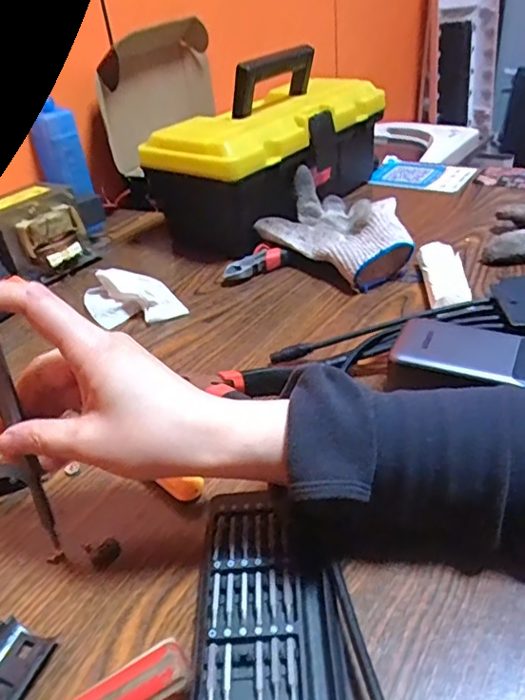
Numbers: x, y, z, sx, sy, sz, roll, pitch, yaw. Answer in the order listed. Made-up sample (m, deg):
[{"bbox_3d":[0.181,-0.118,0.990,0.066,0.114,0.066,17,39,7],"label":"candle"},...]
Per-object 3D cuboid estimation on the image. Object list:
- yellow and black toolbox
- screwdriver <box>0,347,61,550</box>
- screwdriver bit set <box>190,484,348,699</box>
[{"bbox_3d":[0.012,-0.235,0.657,0.130,0.174,0.287,21,43,33],"label":"yellow and black toolbox"},{"bbox_3d":[-0.124,0.045,0.287,0.010,0.130,0.006,-14,20,-12],"label":"screwdriver"},{"bbox_3d":[0.002,0.131,0.255,0.064,0.020,0.152,-4,35,1],"label":"screwdriver bit set"}]

